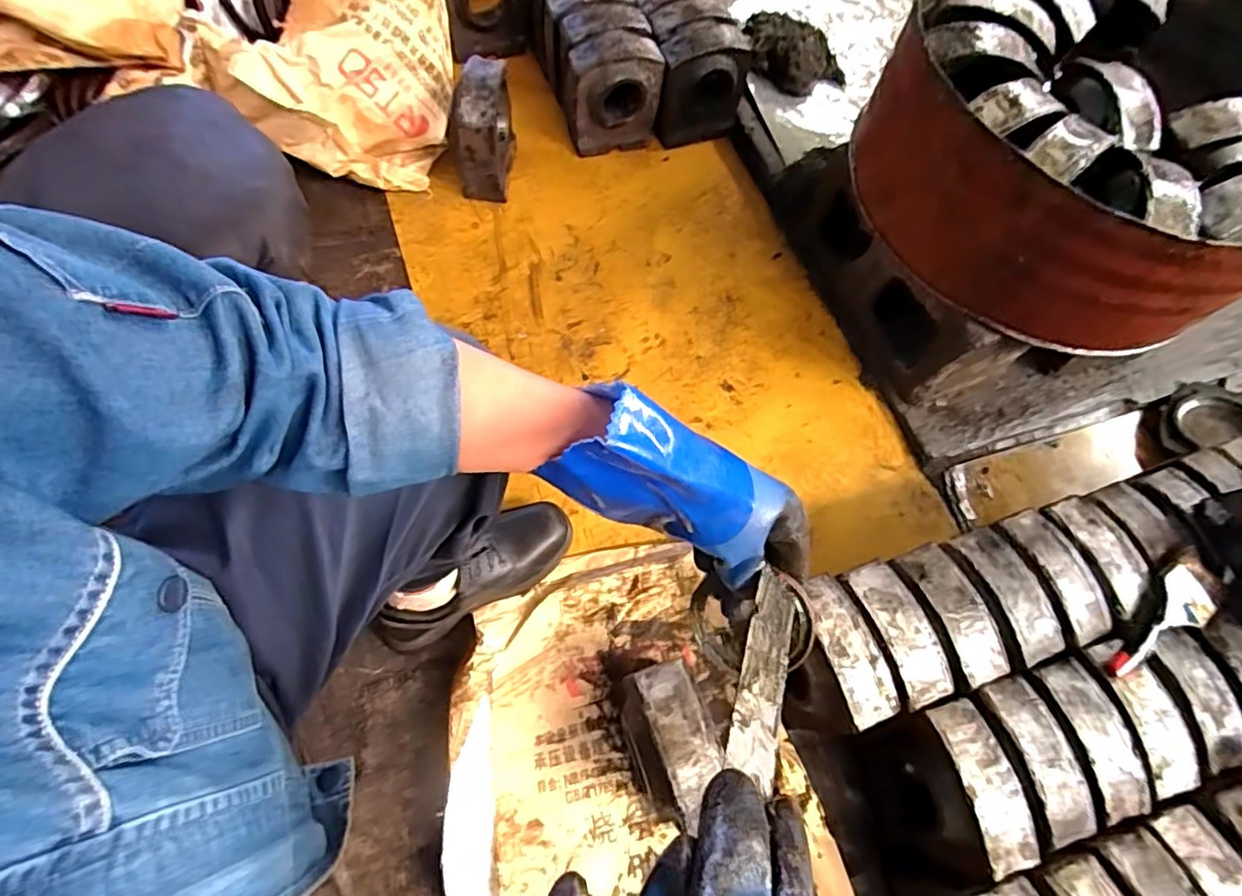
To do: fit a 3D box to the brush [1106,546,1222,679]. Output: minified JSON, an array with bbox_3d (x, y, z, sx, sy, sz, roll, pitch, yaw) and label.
[{"bbox_3d":[0.613,0.189,0.672,0.188,0.020,0.066,-39,74,-15],"label":"brush"}]

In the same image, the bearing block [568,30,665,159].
[{"bbox_3d":[-0.017,-0.643,1.098,0.161,0.174,0.088,-6,67,-10],"label":"bearing block"}]

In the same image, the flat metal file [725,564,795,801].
[{"bbox_3d":[0.087,0.130,0.360,0.033,0.004,0.136,44,38,-9],"label":"flat metal file"}]

